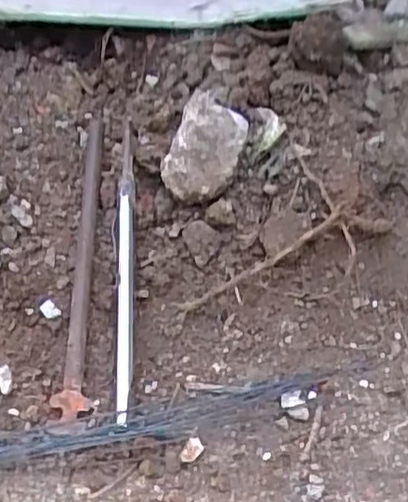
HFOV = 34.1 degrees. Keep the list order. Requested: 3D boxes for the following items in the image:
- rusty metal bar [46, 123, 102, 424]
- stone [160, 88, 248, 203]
[{"bbox_3d":[-0.162,0.018,0.881,0.041,0.031,0.432,1,67,0],"label":"rusty metal bar"},{"bbox_3d":[0.001,-0.139,0.931,0.097,0.045,0.155,21,68,9],"label":"stone"}]

